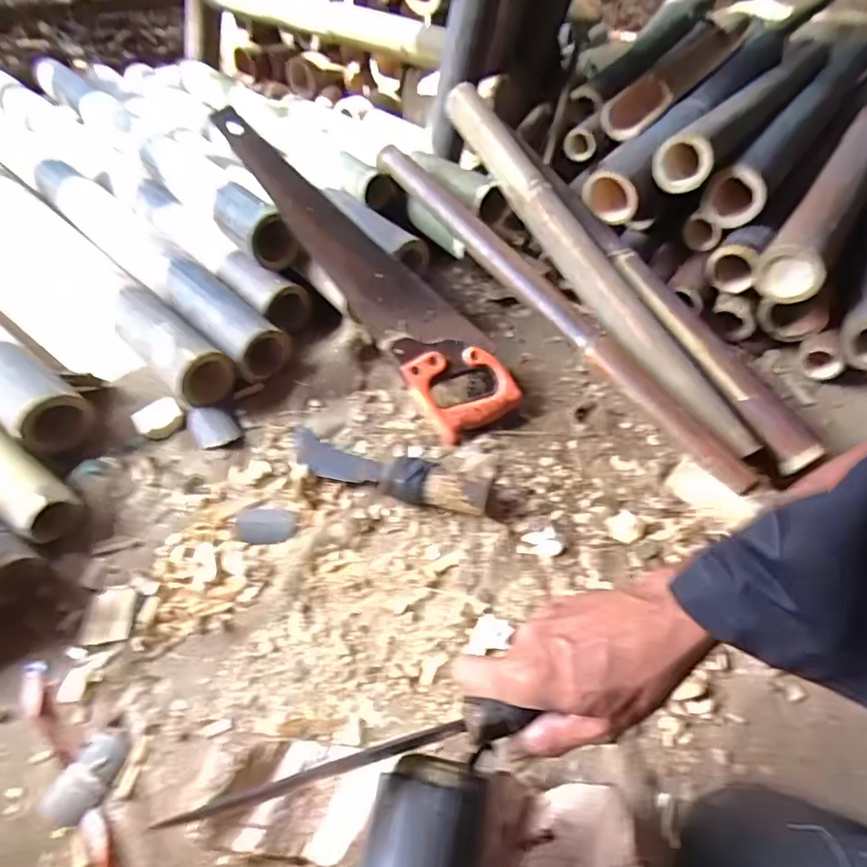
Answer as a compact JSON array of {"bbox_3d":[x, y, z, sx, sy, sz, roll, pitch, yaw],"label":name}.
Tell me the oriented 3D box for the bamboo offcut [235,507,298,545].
[{"bbox_3d":[-0.173,0.092,0.592,0.061,0.008,0.043,-1,50,-6],"label":"bamboo offcut"}]

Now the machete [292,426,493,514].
[{"bbox_3d":[-0.057,0.038,0.626,0.237,0.037,0.058,20,51,12],"label":"machete"}]

